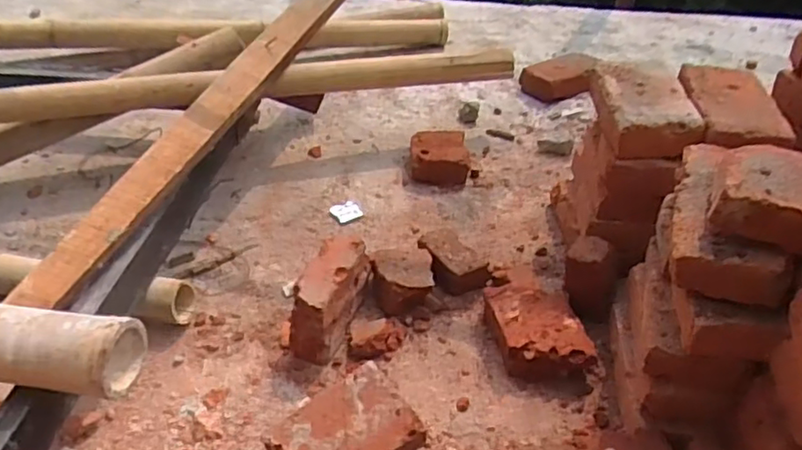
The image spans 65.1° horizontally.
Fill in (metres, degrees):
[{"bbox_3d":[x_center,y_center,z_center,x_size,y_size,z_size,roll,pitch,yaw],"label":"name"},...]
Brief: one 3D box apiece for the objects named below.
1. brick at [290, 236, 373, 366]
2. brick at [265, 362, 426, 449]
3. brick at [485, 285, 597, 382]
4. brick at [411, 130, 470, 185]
[{"bbox_3d":[-0.092,0.096,0.830,0.065,0.105,0.156,8,39,12],"label":"brick"},{"bbox_3d":[-0.057,0.227,0.667,0.144,0.046,0.115,-28,46,-30],"label":"brick"},{"bbox_3d":[0.175,0.137,0.821,0.112,0.056,0.150,-5,39,-5],"label":"brick"},{"bbox_3d":[0.069,-0.124,1.145,0.108,0.049,0.115,0,38,1],"label":"brick"}]

